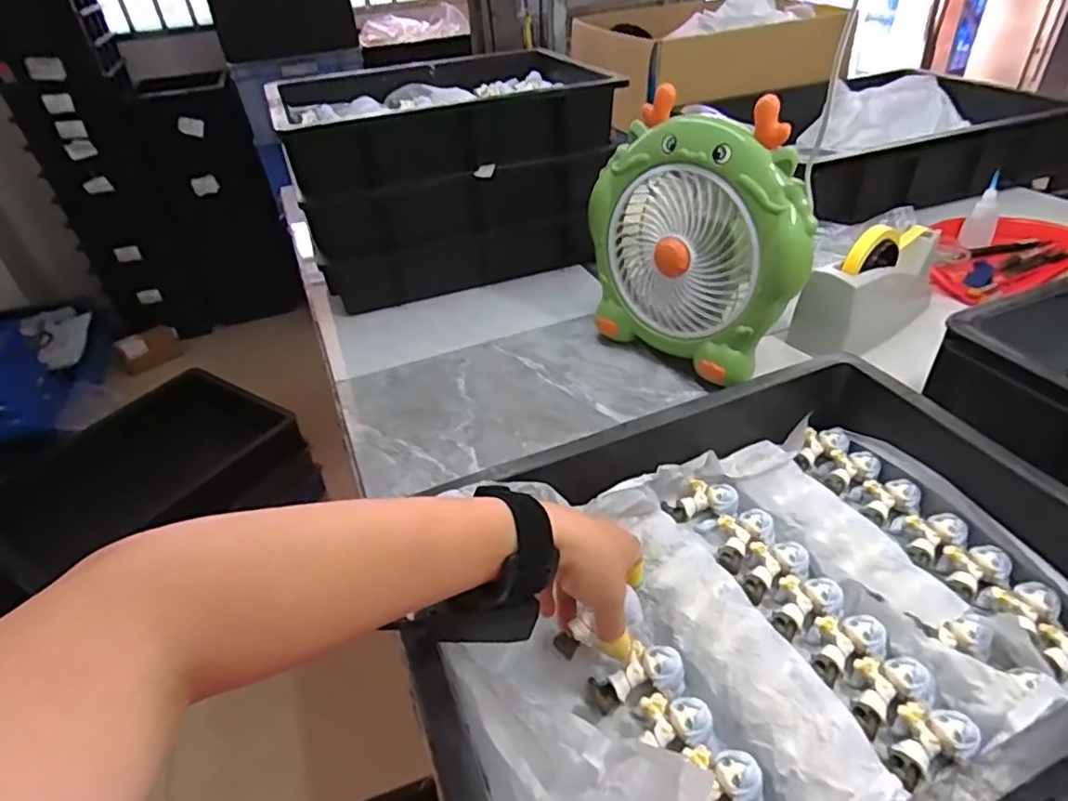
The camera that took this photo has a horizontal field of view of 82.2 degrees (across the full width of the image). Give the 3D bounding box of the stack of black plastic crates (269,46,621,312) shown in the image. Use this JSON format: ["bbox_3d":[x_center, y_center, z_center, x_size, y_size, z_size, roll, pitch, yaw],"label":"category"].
[{"bbox_3d":[-0.127,-0.345,0.944,0.442,0.272,0.314,-17,39,-14],"label":"stack of black plastic crates"}]

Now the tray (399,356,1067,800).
[{"bbox_3d":[0.159,0.133,0.416,0.463,0.091,0.298,-18,39,-16],"label":"tray"}]

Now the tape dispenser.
[{"bbox_3d":[0.411,-0.150,0.740,0.206,0.123,0.080,-28,43,-27],"label":"tape dispenser"}]

